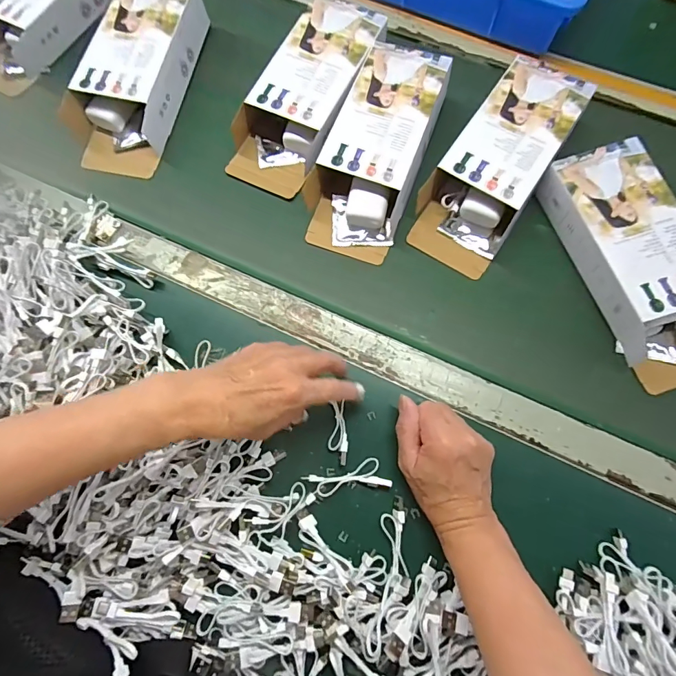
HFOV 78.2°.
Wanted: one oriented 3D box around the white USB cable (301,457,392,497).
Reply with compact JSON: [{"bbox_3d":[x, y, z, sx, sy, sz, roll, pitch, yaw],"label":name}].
[{"bbox_3d":[0.008,0.130,0.387,0.078,0.017,0.026,-9,73,-2],"label":"white USB cable"}]

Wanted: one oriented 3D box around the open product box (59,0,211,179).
[{"bbox_3d":[-0.252,-0.327,0.517,0.113,0.058,0.259,14,80,8],"label":"open product box"}]

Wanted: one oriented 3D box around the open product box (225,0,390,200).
[{"bbox_3d":[-0.035,-0.292,0.501,0.112,0.060,0.254,26,82,10],"label":"open product box"}]

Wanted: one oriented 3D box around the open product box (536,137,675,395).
[{"bbox_3d":[0.311,-0.078,0.430,0.097,0.055,0.252,-19,77,1],"label":"open product box"}]

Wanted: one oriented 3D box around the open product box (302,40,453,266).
[{"bbox_3d":[0.046,-0.220,0.481,0.105,0.054,0.250,20,81,9],"label":"open product box"}]

